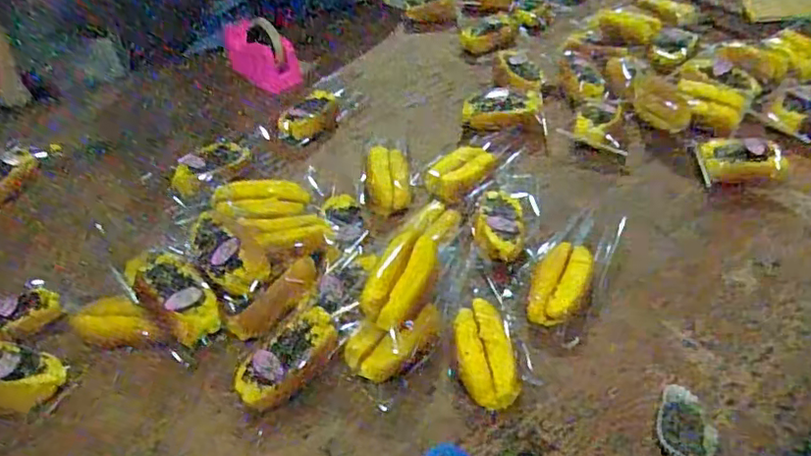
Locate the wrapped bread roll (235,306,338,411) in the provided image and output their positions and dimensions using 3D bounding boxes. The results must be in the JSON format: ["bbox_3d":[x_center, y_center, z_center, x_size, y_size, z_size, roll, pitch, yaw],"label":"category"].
[{"bbox_3d":[-0.130,0.142,0.681,0.076,0.046,0.125,19,48,23],"label":"wrapped bread roll"}]

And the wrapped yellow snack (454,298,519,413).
[{"bbox_3d":[0.086,0.137,0.686,0.061,0.049,0.129,-10,44,-3],"label":"wrapped yellow snack"}]

